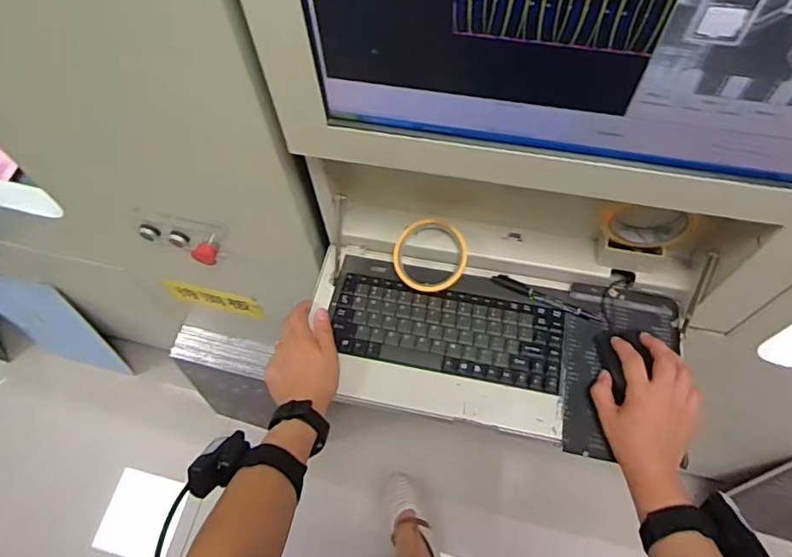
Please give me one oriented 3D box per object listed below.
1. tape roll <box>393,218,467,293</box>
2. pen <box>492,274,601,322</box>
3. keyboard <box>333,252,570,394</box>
[{"bbox_3d":[0.043,-0.028,0.657,0.089,0.015,0.090,0,89,6],"label":"tape roll"},{"bbox_3d":[0.182,0.023,0.645,0.132,0.013,0.015,27,67,16],"label":"pen"},{"bbox_3d":[0.061,0.050,0.644,0.281,0.015,0.133,10,64,8],"label":"keyboard"}]

